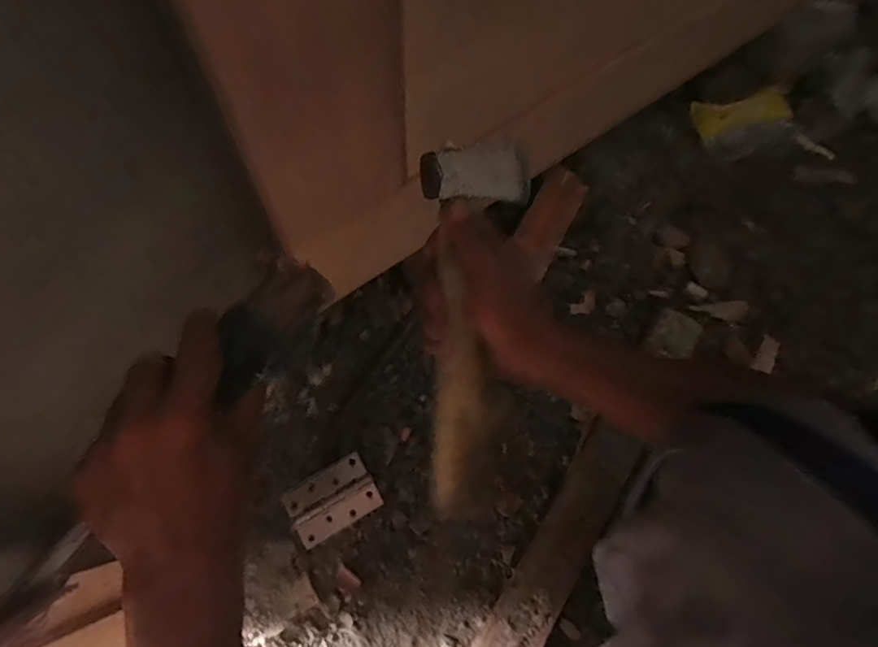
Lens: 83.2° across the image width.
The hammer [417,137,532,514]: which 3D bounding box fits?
[{"bbox_3d":[0.015,0.004,0.370,0.088,0.042,0.269,1,98,-31],"label":"hammer"}]

